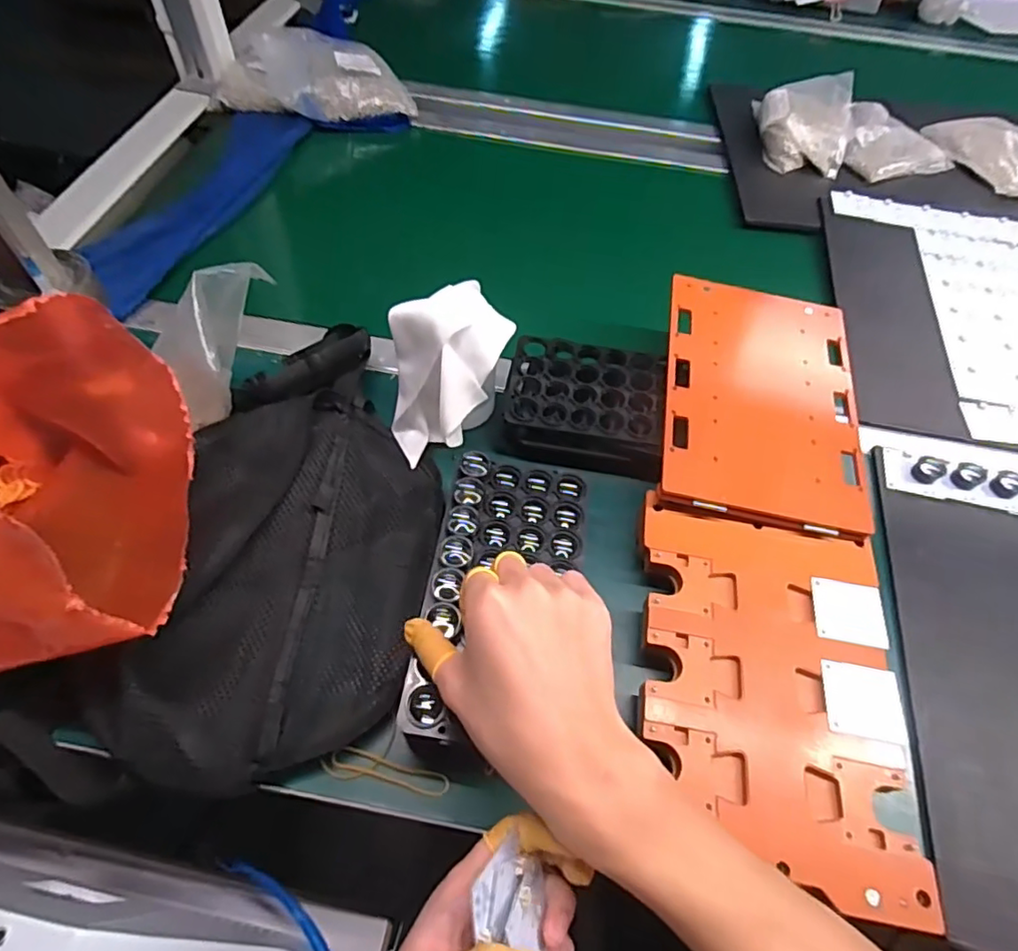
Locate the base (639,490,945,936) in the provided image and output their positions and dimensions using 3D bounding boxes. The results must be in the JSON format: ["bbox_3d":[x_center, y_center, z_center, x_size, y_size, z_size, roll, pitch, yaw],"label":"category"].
[{"bbox_3d":[0.170,0.138,0.393,0.166,0.031,0.229,11,57,3],"label":"base"}]

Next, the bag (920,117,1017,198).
[{"bbox_3d":[0.685,-0.442,0.804,0.168,0.027,0.175,-11,59,-11],"label":"bag"}]

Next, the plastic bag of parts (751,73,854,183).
[{"bbox_3d":[0.400,-0.479,0.792,0.116,0.053,0.167,11,57,3],"label":"plastic bag of parts"}]

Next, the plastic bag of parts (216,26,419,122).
[{"bbox_3d":[-0.274,-0.551,0.811,0.235,0.067,0.202,-15,60,-14],"label":"plastic bag of parts"}]

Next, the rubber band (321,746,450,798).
[{"bbox_3d":[-0.077,0.187,0.369,0.080,0.010,0.018,12,57,3],"label":"rubber band"}]

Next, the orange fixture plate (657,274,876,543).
[{"bbox_3d":[0.211,-0.069,0.491,0.161,0.010,0.234,12,61,0],"label":"orange fixture plate"}]

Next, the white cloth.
[{"bbox_3d":[-0.046,-0.081,0.472,0.098,0.106,0.098,-5,58,-7],"label":"white cloth"}]

